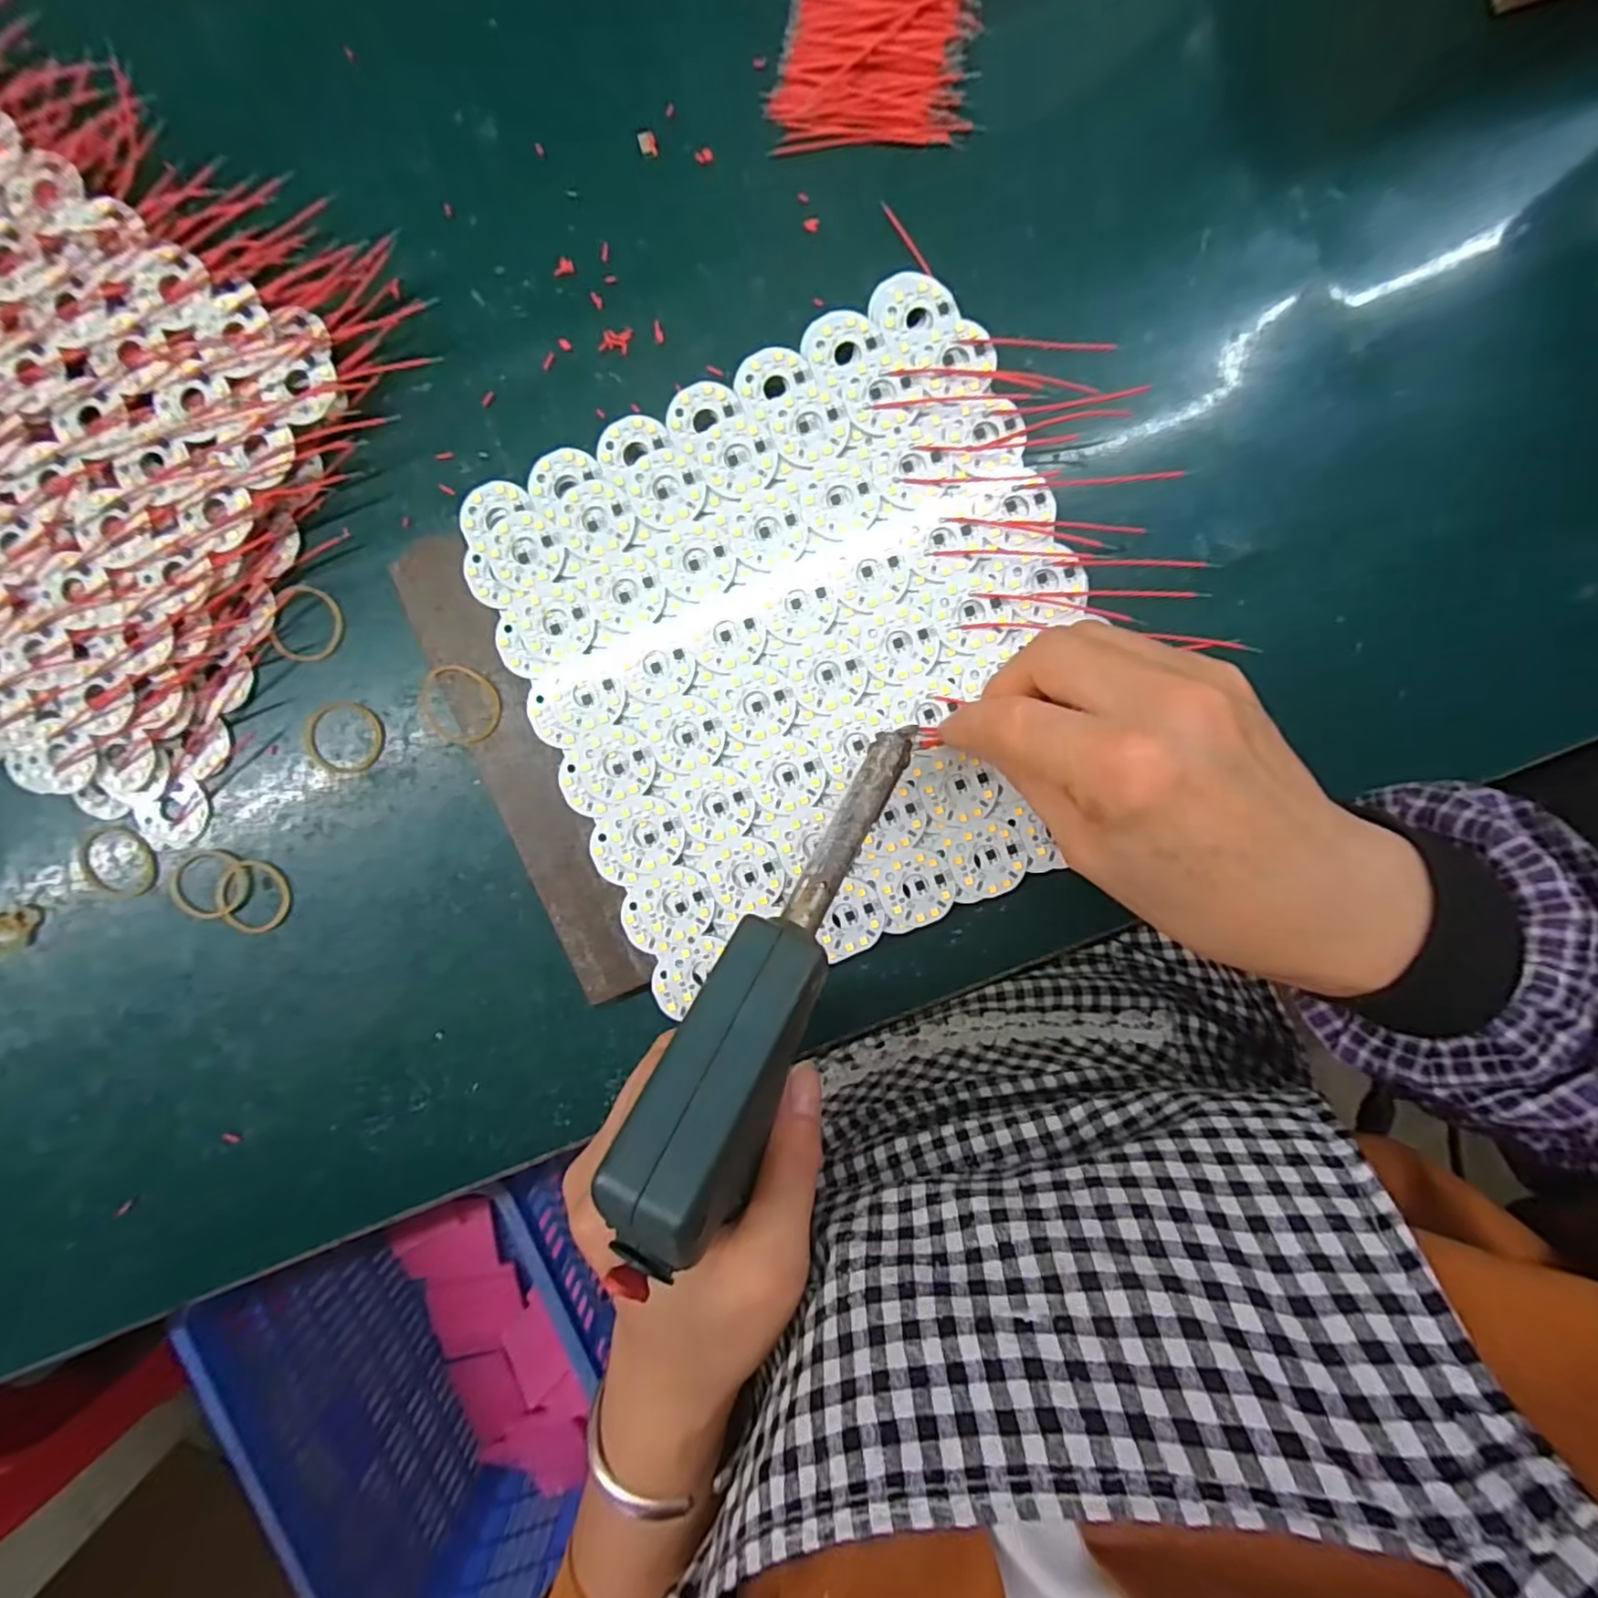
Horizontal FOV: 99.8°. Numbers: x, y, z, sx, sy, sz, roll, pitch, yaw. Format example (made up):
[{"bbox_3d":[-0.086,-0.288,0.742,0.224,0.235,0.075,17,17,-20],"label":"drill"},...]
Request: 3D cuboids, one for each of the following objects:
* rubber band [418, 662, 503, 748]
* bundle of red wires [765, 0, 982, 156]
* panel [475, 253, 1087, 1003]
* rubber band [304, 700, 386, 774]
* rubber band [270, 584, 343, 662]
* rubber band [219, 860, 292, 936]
[{"bbox_3d":[-0.141,-0.038,0.276,0.038,0.004,0.033,19,94,0],"label":"rubber band"},{"bbox_3d":[0.030,-0.316,0.265,0.079,0.011,0.099,-1,94,1],"label":"bundle of red wires"},{"bbox_3d":[0.004,-0.056,0.271,0.218,0.004,0.226,-24,92,3],"label":"panel"},{"bbox_3d":[-0.198,-0.027,0.292,0.036,0.004,0.031,-1,94,1],"label":"rubber band"},{"bbox_3d":[-0.211,-0.075,0.288,0.029,0.004,0.032,14,97,0],"label":"rubber band"},{"bbox_3d":[-0.239,0.043,0.293,0.031,0.004,0.030,0,94,1],"label":"rubber band"}]

